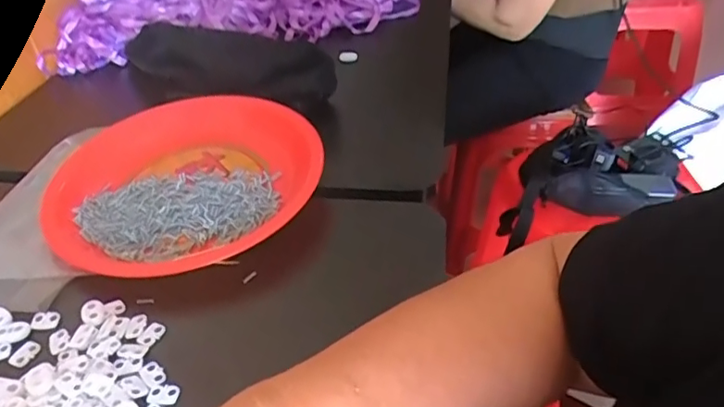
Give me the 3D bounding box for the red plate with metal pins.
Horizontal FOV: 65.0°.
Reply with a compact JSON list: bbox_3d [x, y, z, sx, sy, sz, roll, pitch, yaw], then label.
[{"bbox_3d":[-0.149,-0.027,0.483,0.221,0.034,0.176,-19,40,-17],"label":"red plate with metal pins"}]

